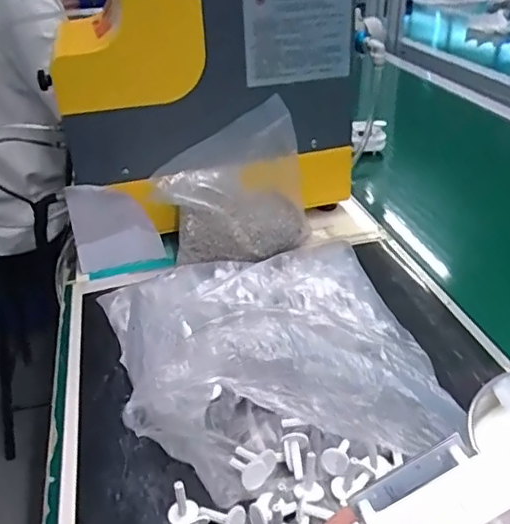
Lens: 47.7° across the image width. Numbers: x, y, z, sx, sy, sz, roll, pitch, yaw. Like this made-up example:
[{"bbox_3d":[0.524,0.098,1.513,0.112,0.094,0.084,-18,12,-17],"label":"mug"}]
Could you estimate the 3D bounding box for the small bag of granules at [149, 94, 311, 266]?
[{"bbox_3d":[-0.026,-0.083,0.631,0.159,0.142,0.089,0,31,5],"label":"small bag of granules"}]

